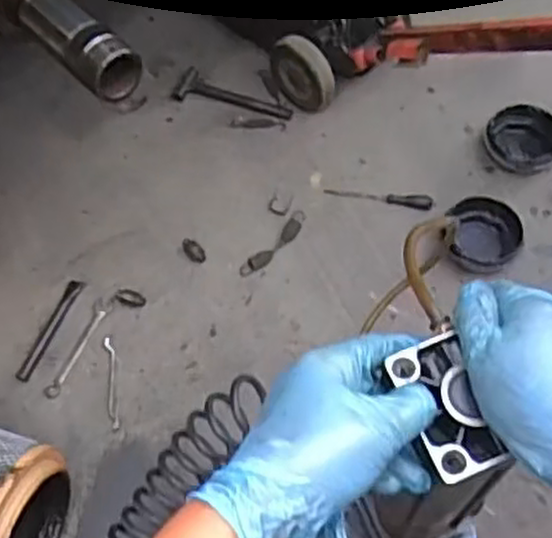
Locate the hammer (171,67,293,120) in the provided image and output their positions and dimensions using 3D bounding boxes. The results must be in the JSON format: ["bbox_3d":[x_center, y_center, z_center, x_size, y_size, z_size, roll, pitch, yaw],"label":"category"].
[{"bbox_3d":[-0.100,-0.397,1.779,0.280,0.031,0.086,18,64,10],"label":"hammer"}]

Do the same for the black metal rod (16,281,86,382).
[{"bbox_3d":[-0.446,0.122,1.513,0.033,0.013,0.224,19,65,11],"label":"black metal rod"}]

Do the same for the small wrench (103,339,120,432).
[{"bbox_3d":[-0.314,0.215,1.456,0.020,0.006,0.188,-9,63,-4],"label":"small wrench"}]

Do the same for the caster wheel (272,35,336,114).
[{"bbox_3d":[0.059,-0.434,1.713,0.165,0.170,0.067,36,68,19],"label":"caster wheel"}]

